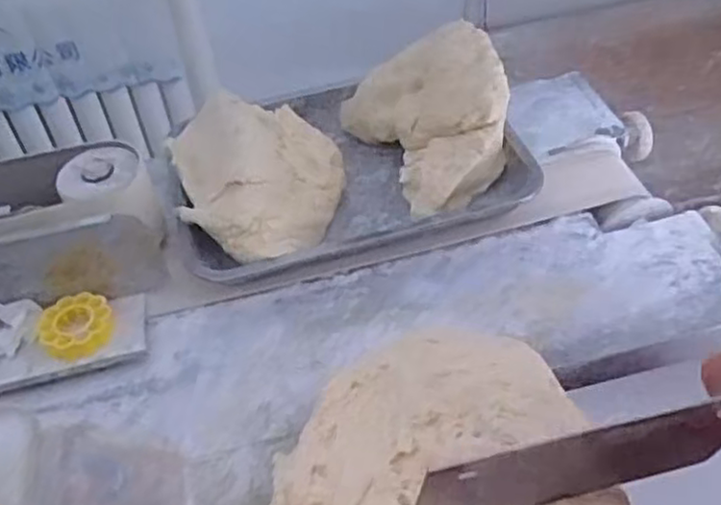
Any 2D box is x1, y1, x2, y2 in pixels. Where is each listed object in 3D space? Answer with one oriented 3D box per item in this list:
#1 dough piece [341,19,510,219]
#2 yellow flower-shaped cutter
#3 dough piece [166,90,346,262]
[{"bbox_3d":[0.078,-0.139,0.745,0.138,0.123,0.202,-20,50,-14],"label":"dough piece"},{"bbox_3d":[-0.251,0.064,0.639,0.058,0.024,0.058,-2,48,2],"label":"yellow flower-shaped cutter"},{"bbox_3d":[-0.098,-0.065,0.706,0.166,0.102,0.181,-6,48,-2],"label":"dough piece"}]

